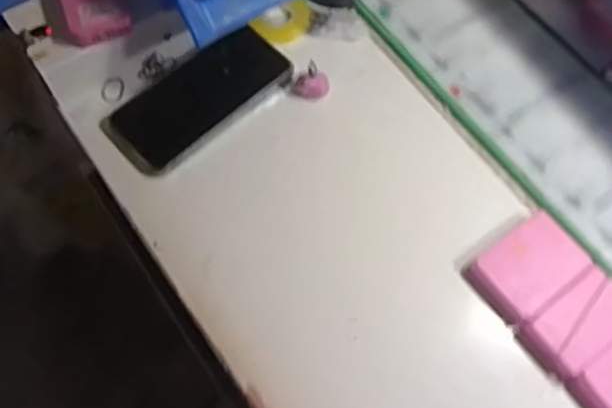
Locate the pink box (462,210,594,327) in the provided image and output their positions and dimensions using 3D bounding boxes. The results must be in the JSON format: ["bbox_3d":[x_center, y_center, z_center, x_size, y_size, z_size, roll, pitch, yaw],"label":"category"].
[{"bbox_3d":[0.161,0.047,0.456,0.075,0.018,0.053,-33,71,-15],"label":"pink box"}]

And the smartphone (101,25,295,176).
[{"bbox_3d":[-0.085,-0.086,0.511,0.152,0.013,0.070,-37,72,-17],"label":"smartphone"}]

